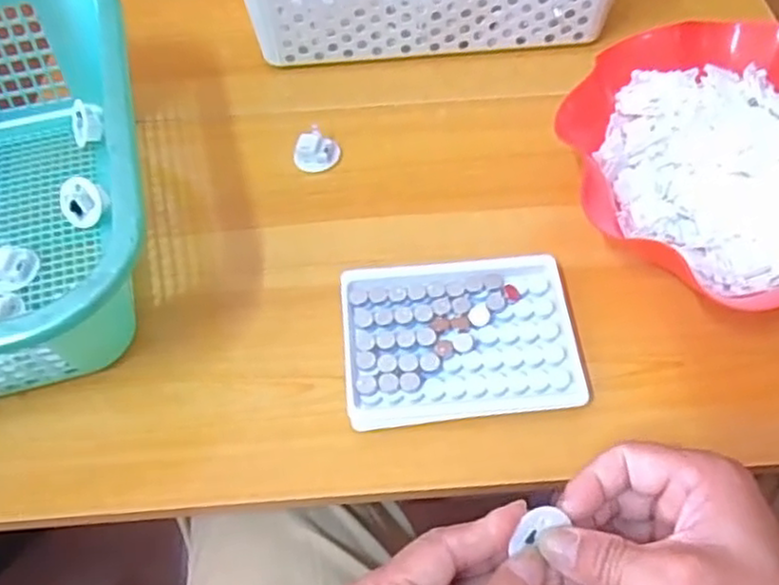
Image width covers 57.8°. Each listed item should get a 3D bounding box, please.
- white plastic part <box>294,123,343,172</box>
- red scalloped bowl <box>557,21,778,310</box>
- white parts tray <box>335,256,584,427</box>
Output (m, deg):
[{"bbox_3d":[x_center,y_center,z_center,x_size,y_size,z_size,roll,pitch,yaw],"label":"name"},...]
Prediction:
[{"bbox_3d":[-0.051,-0.100,0.498,0.032,0.022,0.025,-21,59,-11],"label":"white plastic part"},{"bbox_3d":[0.226,-0.081,0.439,0.226,0.055,0.204,23,61,16],"label":"red scalloped bowl"},{"bbox_3d":[0.040,0.027,0.410,0.130,0.022,0.097,-6,57,-2],"label":"white parts tray"}]

